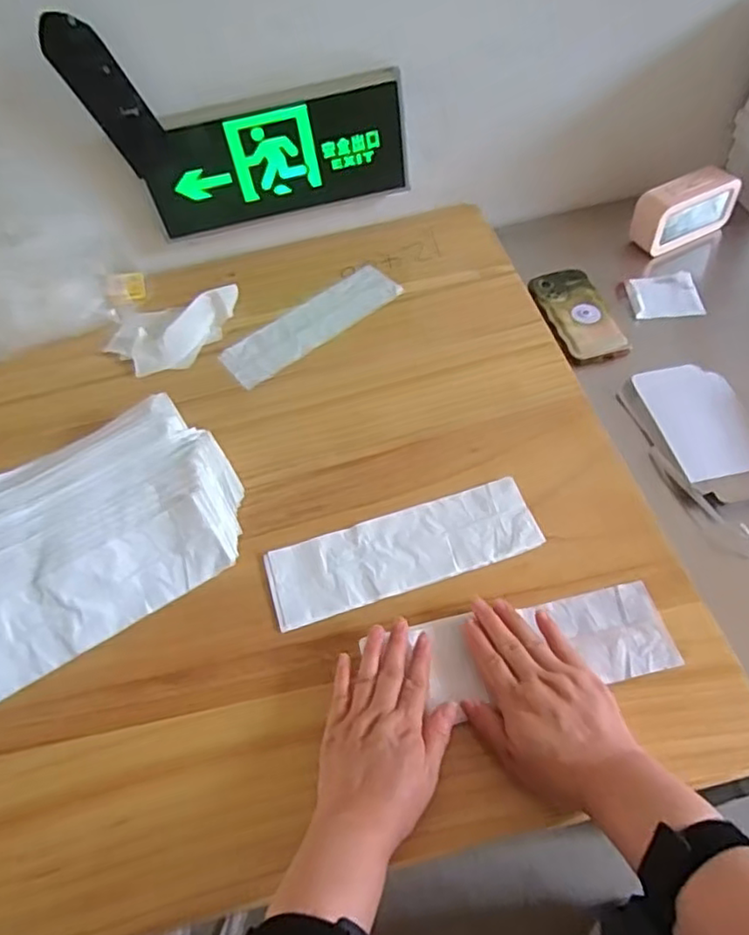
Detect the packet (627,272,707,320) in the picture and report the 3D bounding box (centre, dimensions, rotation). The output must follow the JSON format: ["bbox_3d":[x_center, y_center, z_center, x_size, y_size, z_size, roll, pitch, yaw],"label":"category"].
[{"bbox_3d":[0.375,-0.226,0.823,0.089,0.022,0.077,-4,54,4],"label":"packet"}]

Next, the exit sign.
[{"bbox_3d":[-0.120,-0.386,0.793,0.318,0.149,0.029,-14,54,-3],"label":"exit sign"}]

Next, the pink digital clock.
[{"bbox_3d":[0.432,-0.363,0.883,0.148,0.081,0.056,-28,55,-13],"label":"pink digital clock"}]

